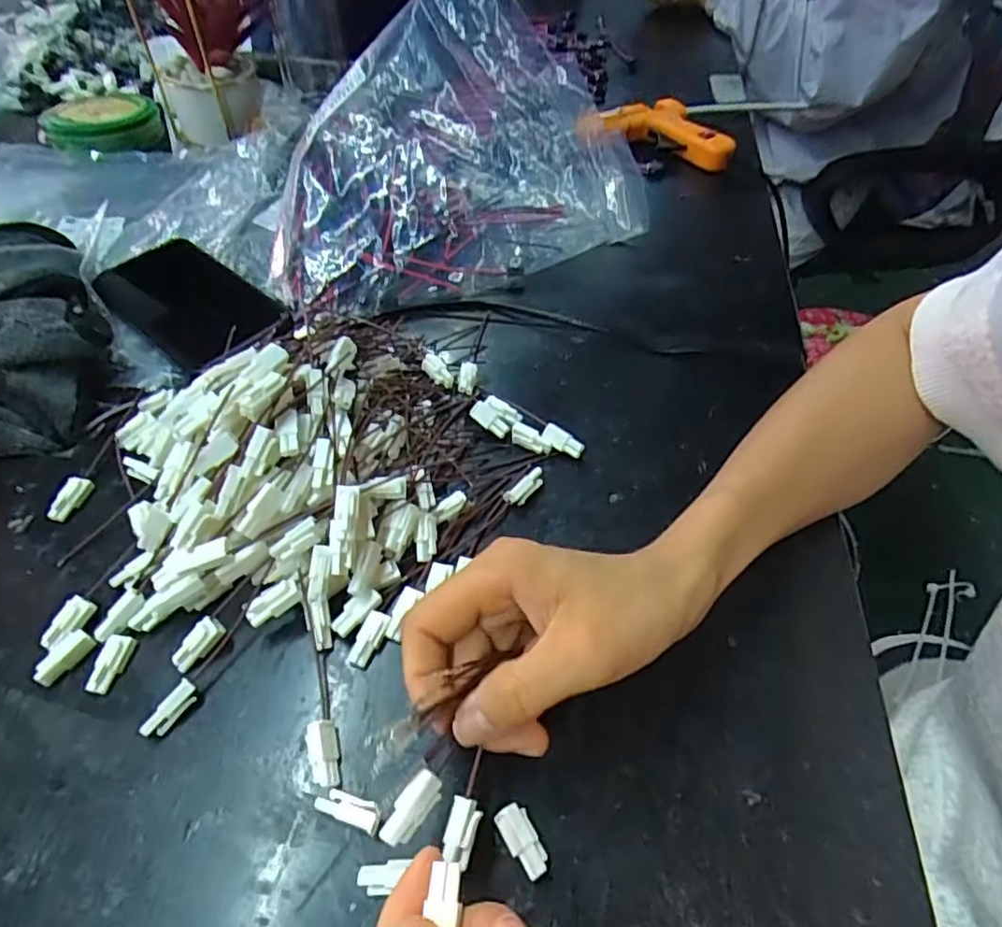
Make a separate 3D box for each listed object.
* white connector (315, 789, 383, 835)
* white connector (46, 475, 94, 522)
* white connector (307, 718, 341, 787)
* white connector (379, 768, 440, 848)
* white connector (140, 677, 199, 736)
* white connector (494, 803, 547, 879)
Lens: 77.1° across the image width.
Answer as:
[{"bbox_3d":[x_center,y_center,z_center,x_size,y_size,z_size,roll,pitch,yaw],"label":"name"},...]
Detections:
[{"bbox_3d":[-0.059,0.136,0.246,0.027,0.009,0.010,16,53,13],"label":"white connector"},{"bbox_3d":[-0.233,0.019,0.339,0.010,0.009,0.025,10,52,8],"label":"white connector"},{"bbox_3d":[-0.073,0.120,0.258,0.012,0.011,0.025,-11,52,-8],"label":"white connector"},{"bbox_3d":[-0.031,0.119,0.218,0.011,0.004,0.025,33,57,23],"label":"white connector"},{"bbox_3d":[-0.142,0.106,0.270,0.009,0.010,0.025,29,57,21],"label":"white connector"},{"bbox_3d":[0.008,0.144,0.239,0.012,0.009,0.025,-22,55,-17],"label":"white connector"}]

